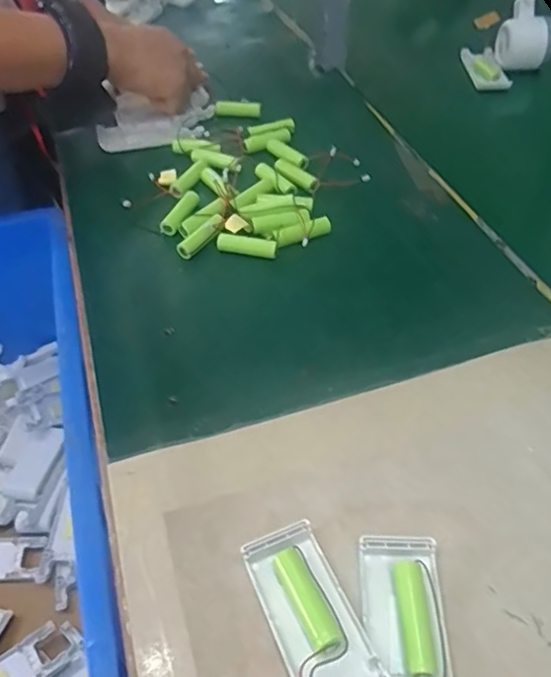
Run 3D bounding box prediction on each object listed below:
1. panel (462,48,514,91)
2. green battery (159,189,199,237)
[{"bbox_3d":[0.261,-0.338,0.701,0.037,0.020,0.103,-2,47,1],"label":"panel"},{"bbox_3d":[-0.080,-0.108,0.481,0.017,0.011,0.053,12,49,13],"label":"green battery"}]

